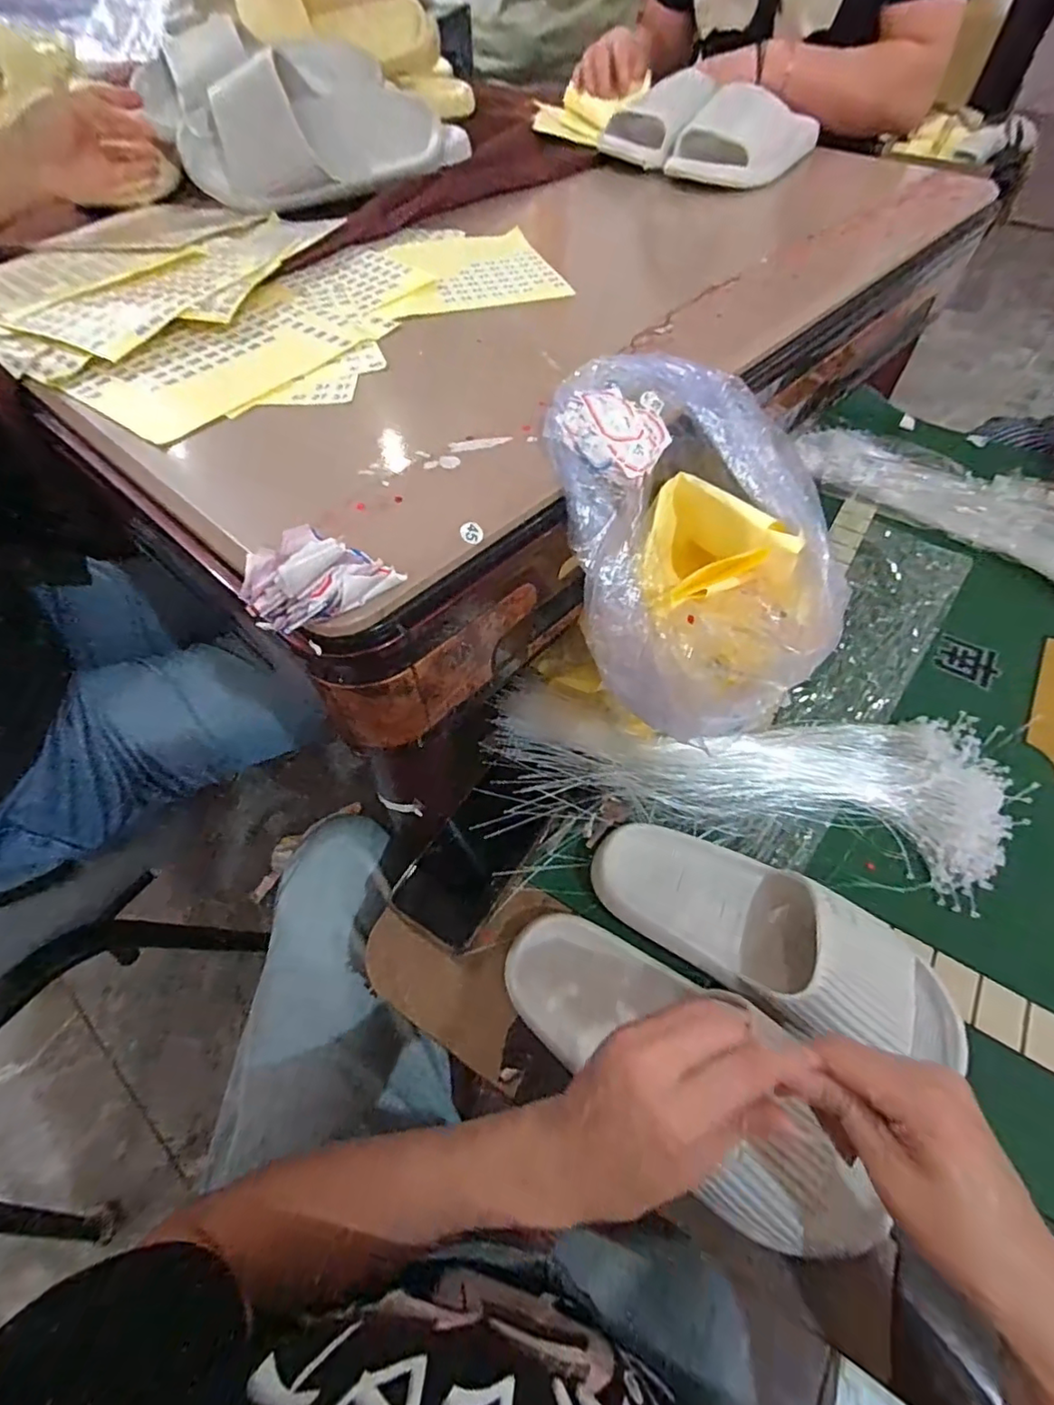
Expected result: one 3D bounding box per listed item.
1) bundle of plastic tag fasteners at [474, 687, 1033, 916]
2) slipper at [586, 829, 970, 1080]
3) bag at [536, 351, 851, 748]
[{"bbox_3d":[0.176,0.065,0.488,0.422,0.031,0.148,6,55,4],"label":"bundle of plastic tag fasteners"},{"bbox_3d":[0.170,0.159,0.395,0.259,0.052,0.103,33,61,21],"label":"slipper"},{"bbox_3d":[0.122,-0.103,0.399,0.216,0.152,0.224,2,55,1],"label":"bag"}]

